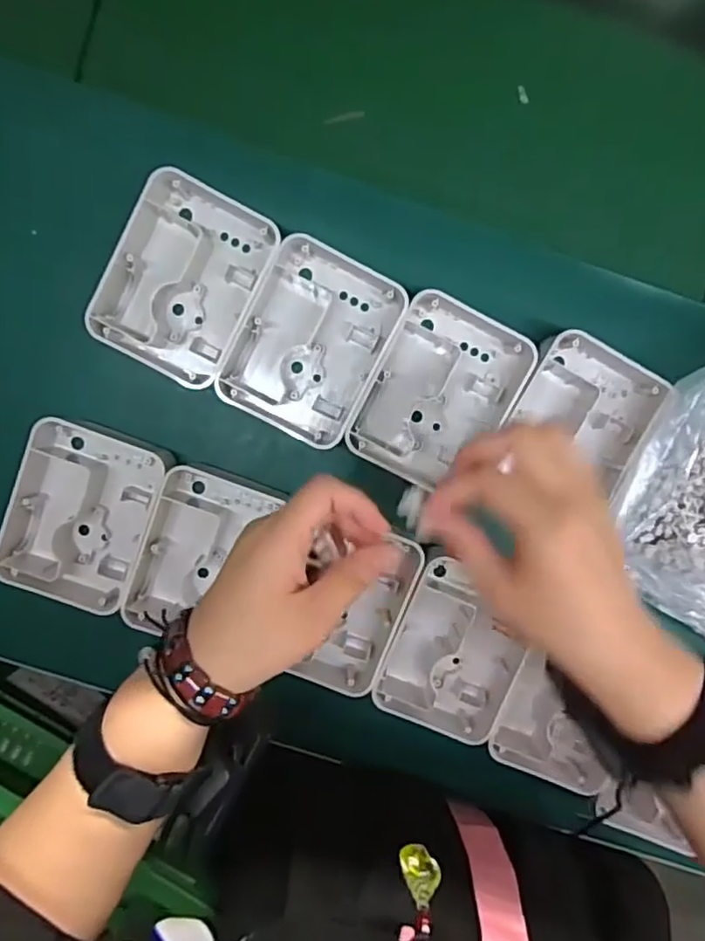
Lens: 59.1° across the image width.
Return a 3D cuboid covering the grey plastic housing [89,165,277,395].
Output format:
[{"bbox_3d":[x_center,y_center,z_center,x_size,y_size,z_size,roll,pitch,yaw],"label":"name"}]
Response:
[{"bbox_3d":[-0.117,-0.133,0.445,0.099,0.041,0.129,28,97,-3],"label":"grey plastic housing"}]

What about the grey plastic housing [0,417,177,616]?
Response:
[{"bbox_3d":[-0.200,0.033,0.465,0.102,0.037,0.135,19,97,-2],"label":"grey plastic housing"}]

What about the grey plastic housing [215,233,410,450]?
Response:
[{"bbox_3d":[-0.028,-0.092,0.451,0.100,0.034,0.131,27,97,-3],"label":"grey plastic housing"}]

